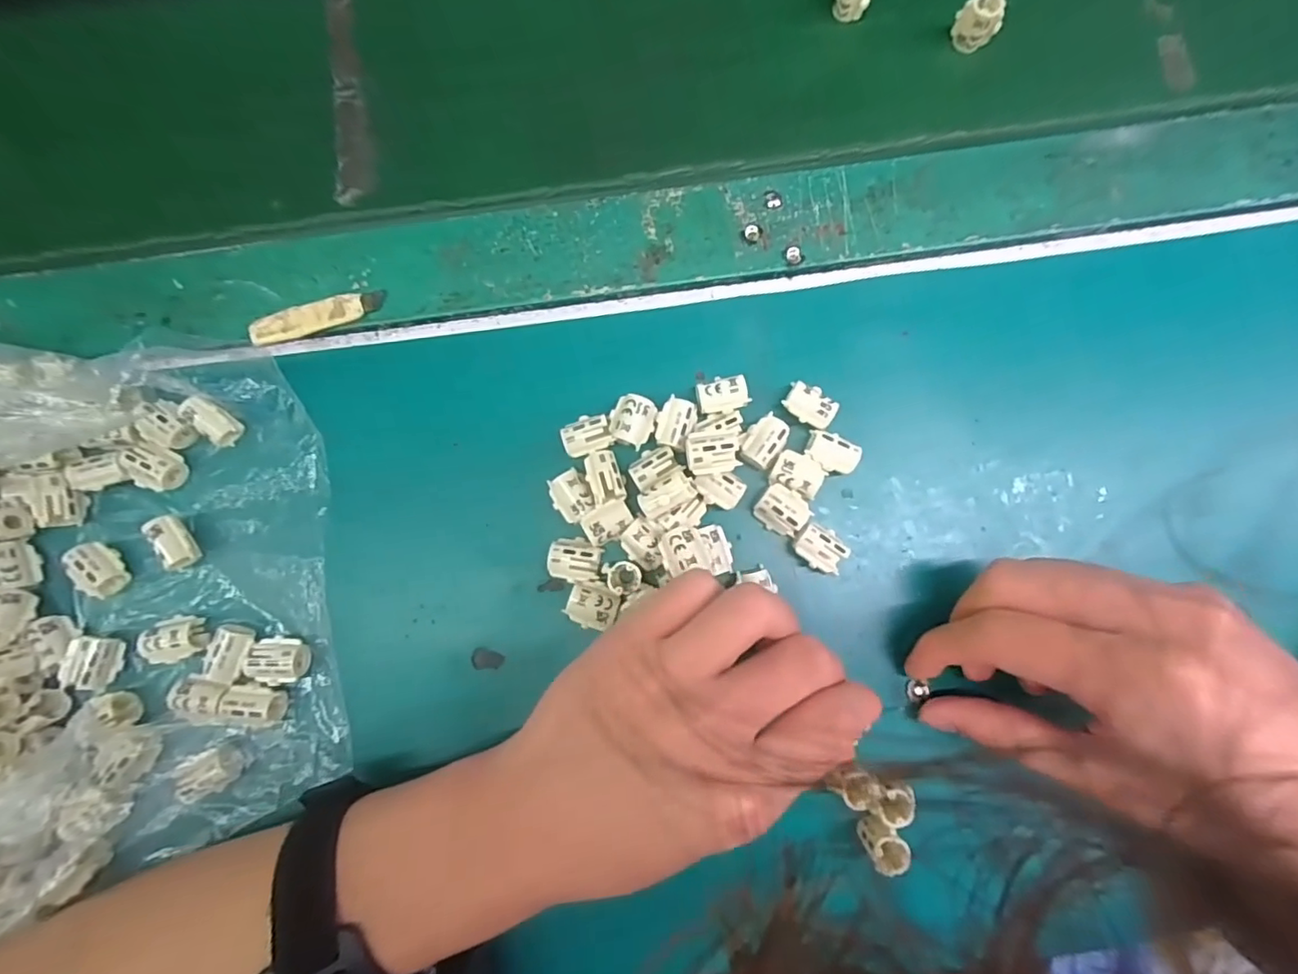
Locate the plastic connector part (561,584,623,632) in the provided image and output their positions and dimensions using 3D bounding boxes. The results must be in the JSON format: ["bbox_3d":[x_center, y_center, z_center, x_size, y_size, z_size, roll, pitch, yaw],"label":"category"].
[{"bbox_3d":[-0.024,0.052,0.250,0.021,0.010,0.019,21,84,4],"label":"plastic connector part"}]

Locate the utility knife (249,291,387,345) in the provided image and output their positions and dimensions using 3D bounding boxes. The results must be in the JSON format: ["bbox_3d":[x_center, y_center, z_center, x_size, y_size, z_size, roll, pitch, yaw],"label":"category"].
[{"bbox_3d":[-0.153,-0.079,0.264,0.060,0.004,0.013,-17,83,0],"label":"utility knife"}]

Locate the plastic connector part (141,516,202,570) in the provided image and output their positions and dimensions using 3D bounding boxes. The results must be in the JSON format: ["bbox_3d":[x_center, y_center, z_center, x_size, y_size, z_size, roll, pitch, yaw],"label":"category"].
[{"bbox_3d":[-0.205,0.023,0.247,0.010,0.012,0.024,-37,84,-3],"label":"plastic connector part"}]

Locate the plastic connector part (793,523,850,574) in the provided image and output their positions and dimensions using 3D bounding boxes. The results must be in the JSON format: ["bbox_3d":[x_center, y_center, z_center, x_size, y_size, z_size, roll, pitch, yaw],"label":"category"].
[{"bbox_3d":[0.075,0.028,0.254,0.021,0.012,0.017,36,85,5],"label":"plastic connector part"}]

